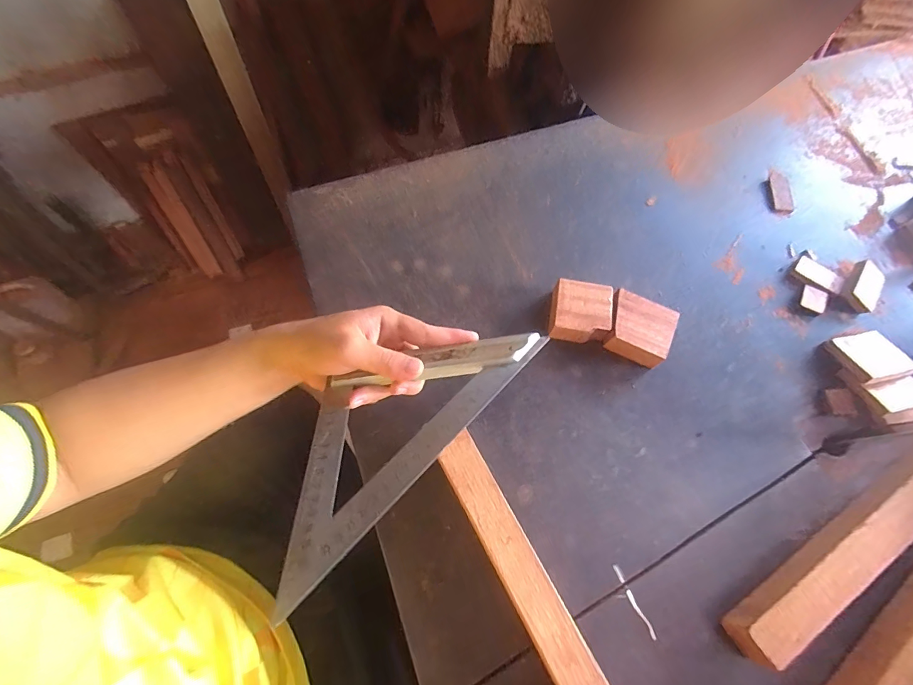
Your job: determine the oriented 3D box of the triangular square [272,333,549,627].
[{"bbox_3d":[-0.044,0.059,0.320,0.107,0.010,0.250,33,63,33],"label":"triangular square"}]

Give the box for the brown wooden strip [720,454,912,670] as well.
[{"bbox_3d":[0.348,0.158,0.350,0.309,0.037,0.041,-29,72,-13],"label":"brown wooden strip"}]

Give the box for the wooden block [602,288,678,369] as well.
[{"bbox_3d":[0.180,-0.011,0.414,0.060,0.026,0.059,21,69,6],"label":"wooden block"}]

